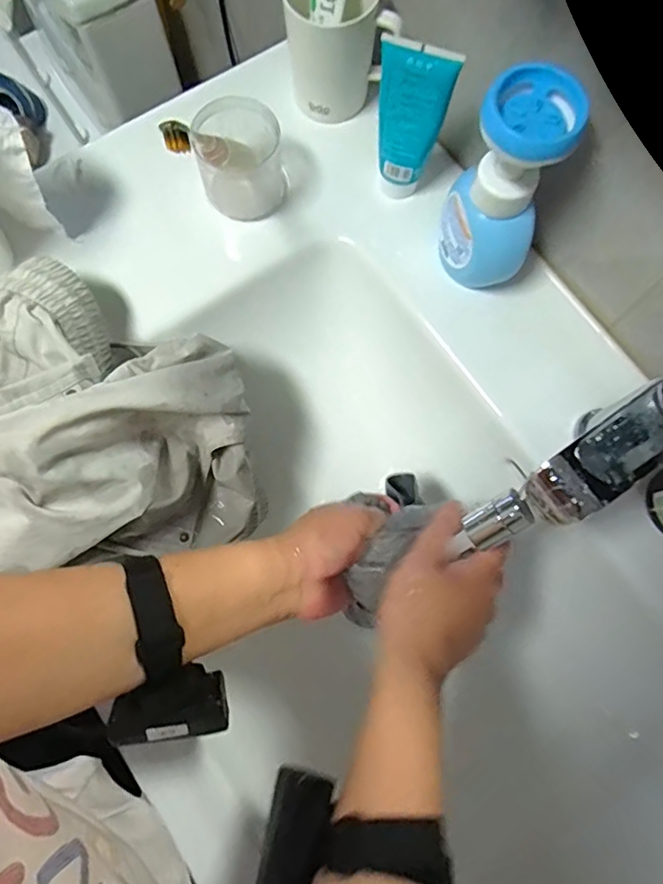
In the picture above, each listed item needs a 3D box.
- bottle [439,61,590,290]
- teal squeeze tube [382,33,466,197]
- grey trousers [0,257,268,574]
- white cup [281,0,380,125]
[{"bbox_3d":[0.128,-0.187,0.419,0.066,0.157,0.063,12,77,1],"label":"bottle"},{"bbox_3d":[0.064,-0.265,0.469,0.056,0.143,0.032,18,70,3],"label":"teal squeeze tube"},{"bbox_3d":[-0.208,-0.022,0.434,0.275,0.151,0.219,1,77,-1],"label":"grey trousers"},{"bbox_3d":[-0.002,-0.349,0.497,0.077,0.098,0.064,1,77,-1],"label":"white cup"}]

